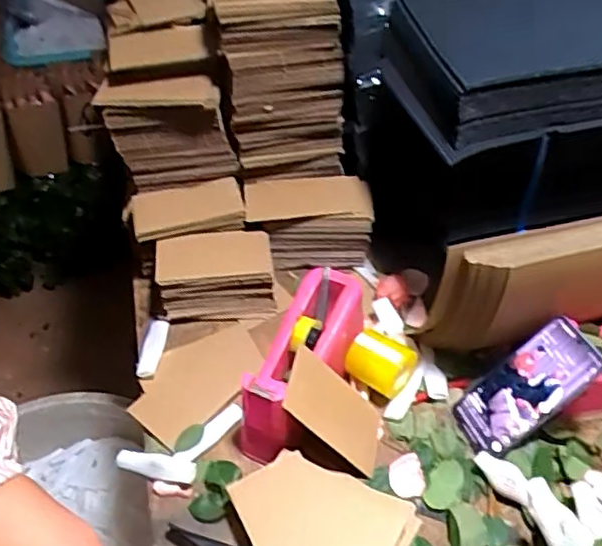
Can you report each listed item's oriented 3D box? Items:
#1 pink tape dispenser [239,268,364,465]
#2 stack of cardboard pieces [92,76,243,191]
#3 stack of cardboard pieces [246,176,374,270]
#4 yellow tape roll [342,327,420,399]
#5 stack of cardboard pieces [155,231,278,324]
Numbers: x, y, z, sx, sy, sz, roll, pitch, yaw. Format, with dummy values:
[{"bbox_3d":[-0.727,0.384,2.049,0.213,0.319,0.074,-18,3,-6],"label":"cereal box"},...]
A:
[{"bbox_3d":[0.001,0.098,0.678,0.079,0.102,0.199,19,48,20],"label":"pink tape dispenser"},{"bbox_3d":[-0.179,-0.185,0.834,0.148,0.125,0.090,-20,47,-18],"label":"stack of cardboard pieces"},{"bbox_3d":[0.011,-0.071,0.862,0.168,0.090,0.097,-3,44,-1],"label":"stack of cardboard pieces"},{"bbox_3d":[0.091,0.100,0.707,0.065,0.045,0.058,27,51,26],"label":"yellow tape roll"},{"bbox_3d":[-0.109,0.005,0.797,0.146,0.071,0.092,-6,44,-5],"label":"stack of cardboard pieces"}]

